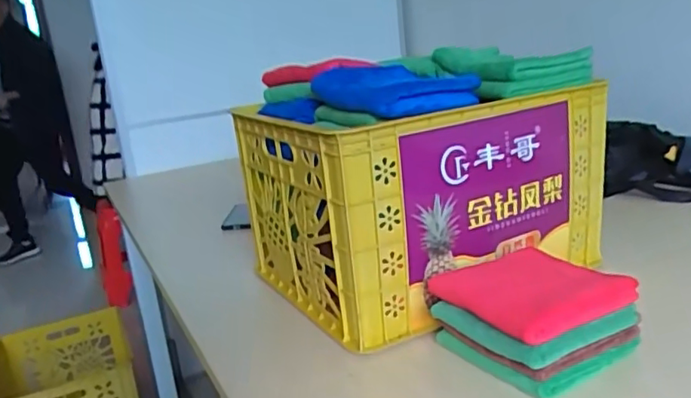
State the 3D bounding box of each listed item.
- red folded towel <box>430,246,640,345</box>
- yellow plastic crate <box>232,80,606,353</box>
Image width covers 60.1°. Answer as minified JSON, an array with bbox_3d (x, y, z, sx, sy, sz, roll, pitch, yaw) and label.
[{"bbox_3d":[0.205,0.092,0.678,0.160,0.041,0.177,-14,17,-25],"label":"red folded towel"},{"bbox_3d":[0.120,-0.009,0.923,0.449,0.279,0.337,-14,17,-26],"label":"yellow plastic crate"}]

